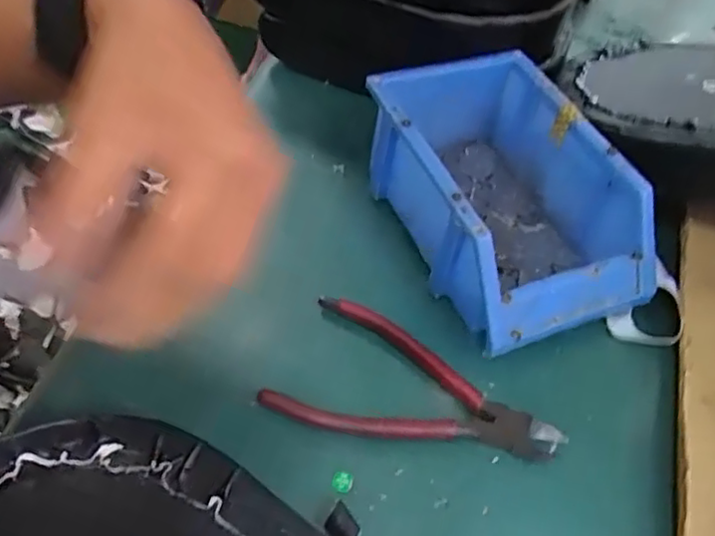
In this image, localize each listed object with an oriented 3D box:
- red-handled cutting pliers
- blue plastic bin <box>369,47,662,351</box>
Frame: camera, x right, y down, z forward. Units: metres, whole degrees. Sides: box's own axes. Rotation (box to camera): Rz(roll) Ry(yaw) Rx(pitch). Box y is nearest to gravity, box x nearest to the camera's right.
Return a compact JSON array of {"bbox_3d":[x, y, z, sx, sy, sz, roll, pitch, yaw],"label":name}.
[{"bbox_3d":[0.033,0.067,0.352,0.149,0.012,0.074,20,52,7],"label":"red-handled cutting pliers"},{"bbox_3d":[0.090,-0.046,0.407,0.118,0.075,0.177,-13,52,-23],"label":"blue plastic bin"}]

